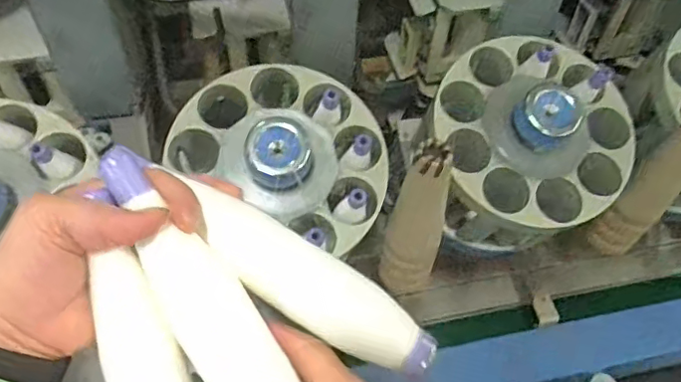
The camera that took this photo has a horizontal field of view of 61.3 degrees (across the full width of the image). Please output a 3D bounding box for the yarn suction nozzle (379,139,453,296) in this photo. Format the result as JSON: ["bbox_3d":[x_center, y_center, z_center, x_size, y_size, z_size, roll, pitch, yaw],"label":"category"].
[{"bbox_3d":[0.095,0.045,0.701,0.069,0.255,0.056,15,53,8],"label":"yarn suction nozzle"}]

